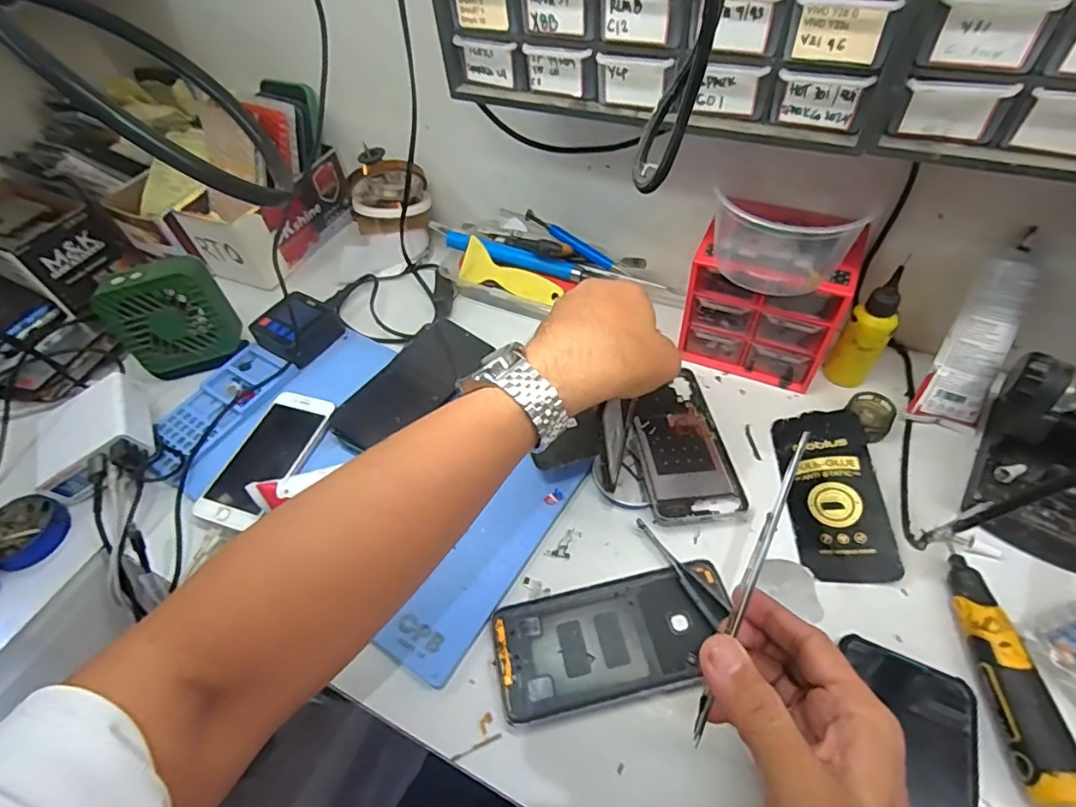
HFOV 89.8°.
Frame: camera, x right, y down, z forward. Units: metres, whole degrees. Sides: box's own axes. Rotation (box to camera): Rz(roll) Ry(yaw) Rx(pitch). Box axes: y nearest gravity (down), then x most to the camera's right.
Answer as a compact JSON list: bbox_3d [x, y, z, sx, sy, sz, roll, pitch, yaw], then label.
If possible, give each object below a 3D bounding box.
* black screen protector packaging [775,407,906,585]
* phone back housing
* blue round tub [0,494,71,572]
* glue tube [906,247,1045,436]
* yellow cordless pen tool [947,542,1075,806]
[{"bbox_3d":[0.240,0.069,0.439,0.069,0.007,0.145,-5,55,15],"label":"black screen protector packaging"},{"bbox_3d":[0.052,0.160,0.375,0.165,0.007,0.078,-12,52,-4],"label":"phone back housing"},{"bbox_3d":[-0.442,0.111,0.465,0.063,0.021,0.061,-3,52,4],"label":"blue round tub"},{"bbox_3d":[0.361,-0.049,0.441,0.049,0.145,0.028,17,22,18],"label":"glue tube"},{"bbox_3d":[0.296,0.167,0.344,0.031,0.025,0.145,-3,52,4],"label":"yellow cordless pen tool"}]

